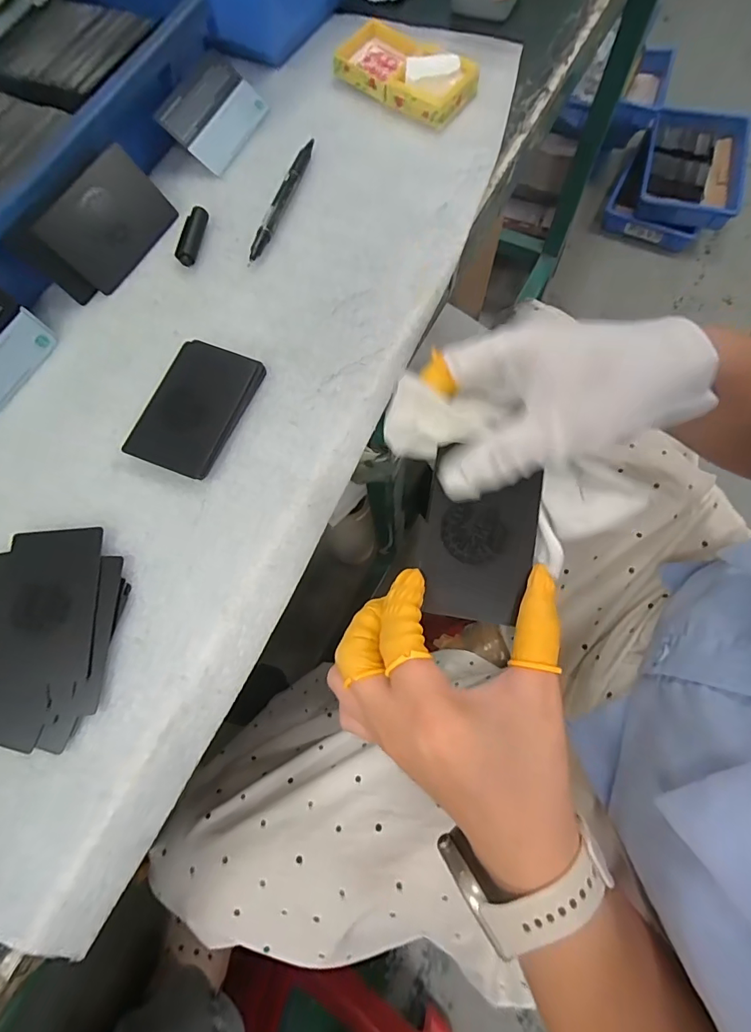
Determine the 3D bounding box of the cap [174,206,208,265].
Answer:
[{"bbox_3d":[-0.132,-0.201,0.329,0.013,0.012,0.043,11,74,6],"label":"cap"}]

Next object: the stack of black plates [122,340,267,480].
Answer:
[{"bbox_3d":[-0.113,-0.069,0.291,0.055,0.011,0.088,20,75,9],"label":"stack of black plates"}]

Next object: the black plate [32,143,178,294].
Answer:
[{"bbox_3d":[-0.183,-0.204,0.317,0.004,0.055,0.087,24,76,32],"label":"black plate"}]

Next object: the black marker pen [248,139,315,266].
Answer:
[{"bbox_3d":[-0.070,-0.234,0.337,0.014,0.012,0.120,18,75,8],"label":"black marker pen"}]

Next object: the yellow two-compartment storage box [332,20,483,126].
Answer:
[{"bbox_3d":[0.024,-0.361,0.366,0.117,0.023,0.062,36,78,13],"label":"yellow two-compartment storage box"}]

